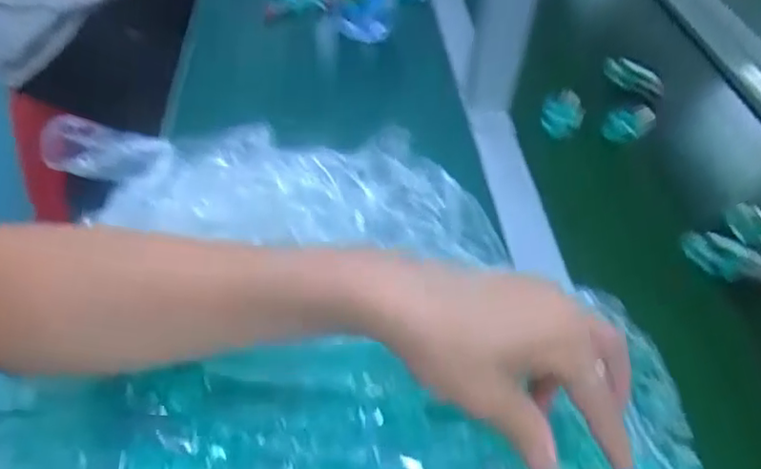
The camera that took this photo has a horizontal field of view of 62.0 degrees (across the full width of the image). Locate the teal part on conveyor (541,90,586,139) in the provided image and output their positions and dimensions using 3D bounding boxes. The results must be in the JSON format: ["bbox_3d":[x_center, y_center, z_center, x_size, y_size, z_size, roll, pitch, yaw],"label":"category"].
[{"bbox_3d":[0.190,-0.124,0.664,0.041,0.048,0.030,20,46,15],"label":"teal part on conveyor"}]

